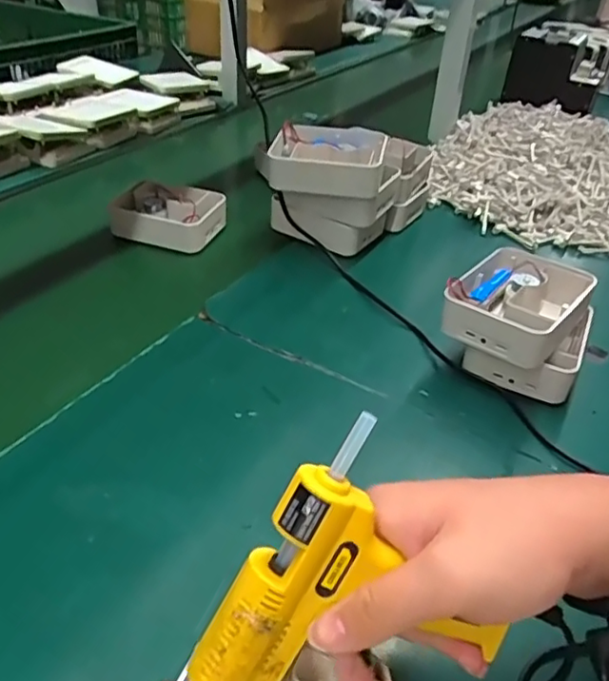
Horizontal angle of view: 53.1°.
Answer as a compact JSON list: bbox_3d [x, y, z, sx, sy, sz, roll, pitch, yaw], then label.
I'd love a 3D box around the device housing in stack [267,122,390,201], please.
[{"bbox_3d":[0.027,-0.210,0.708,0.133,0.049,0.101,10,36,7],"label":"device housing in stack"}]

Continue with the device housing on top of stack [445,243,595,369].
[{"bbox_3d":[0.194,-0.036,0.556,0.105,0.050,0.121,27,41,28],"label":"device housing on top of stack"}]

